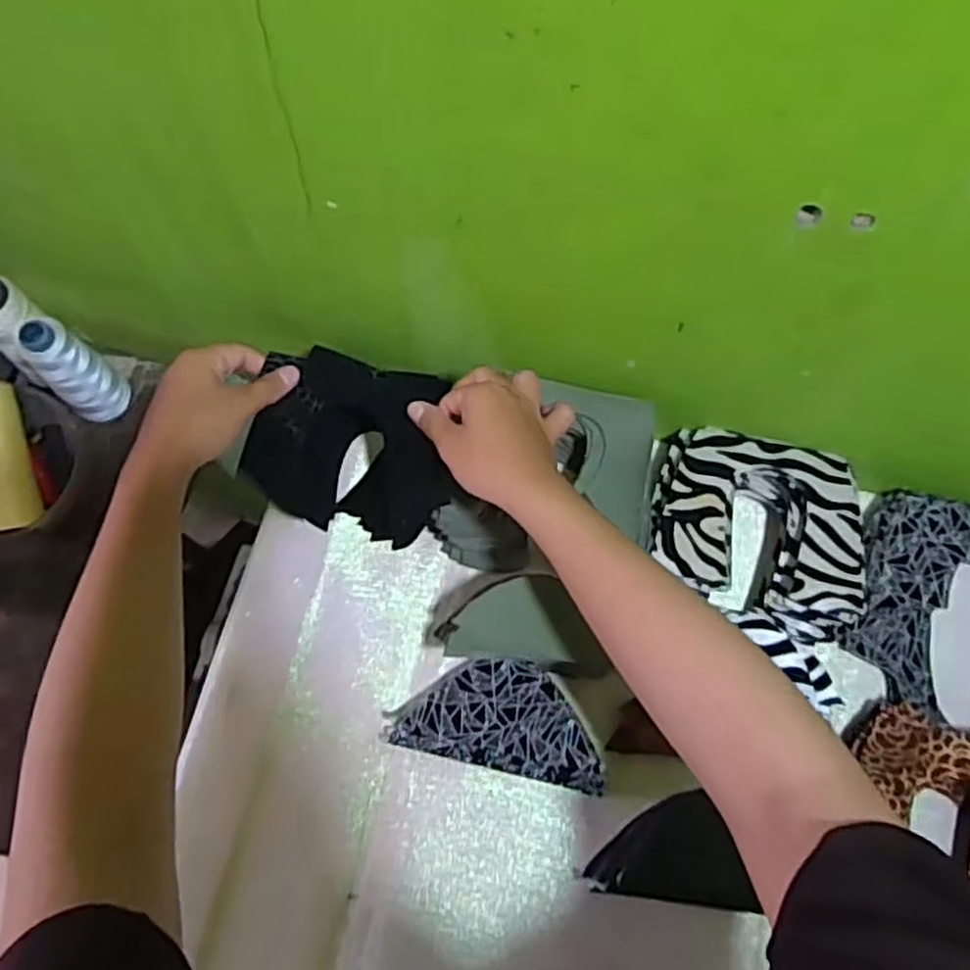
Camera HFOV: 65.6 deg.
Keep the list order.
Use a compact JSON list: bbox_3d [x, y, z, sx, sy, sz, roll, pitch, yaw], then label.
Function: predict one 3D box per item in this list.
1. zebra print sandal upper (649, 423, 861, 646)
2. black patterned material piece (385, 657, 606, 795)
[{"bbox_3d":[0.211,0.035,0.578,0.164,0.043,0.138,14,72,2],"label":"zebra print sandal upper"},{"bbox_3d":[0.014,0.166,0.544,0.148,0.014,0.075,13,72,2],"label":"black patterned material piece"}]

